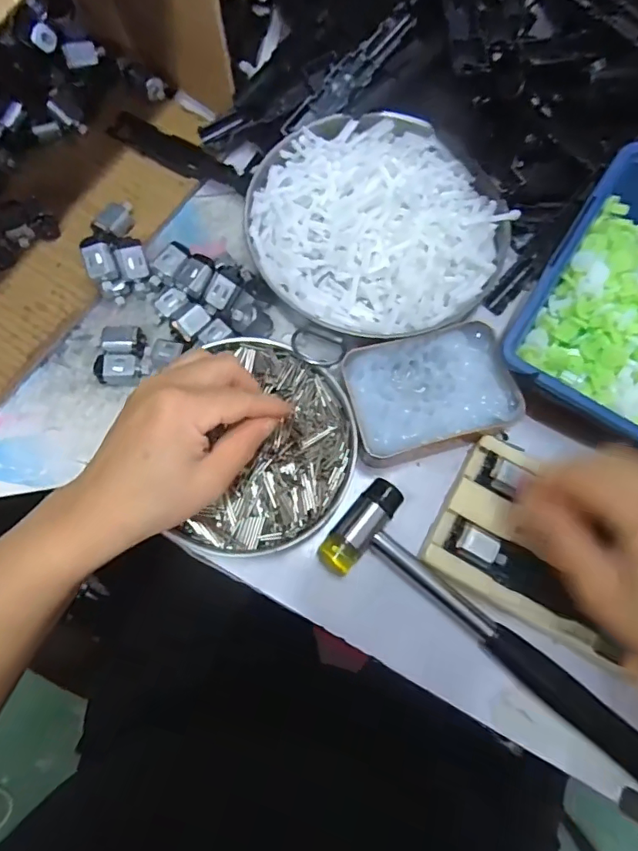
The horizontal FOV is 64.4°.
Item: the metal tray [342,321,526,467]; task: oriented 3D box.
[{"bbox_3d":[0.071,-0.019,0.331,0.105,0.030,0.076,-15,73,-5],"label":"metal tray"}]

